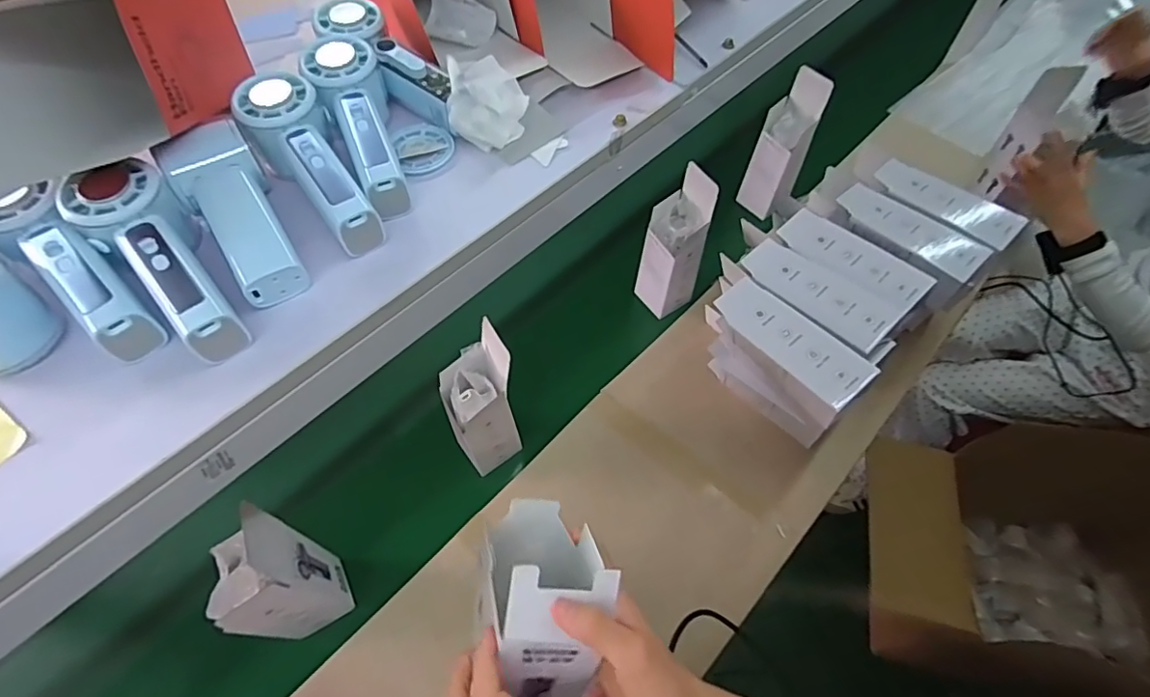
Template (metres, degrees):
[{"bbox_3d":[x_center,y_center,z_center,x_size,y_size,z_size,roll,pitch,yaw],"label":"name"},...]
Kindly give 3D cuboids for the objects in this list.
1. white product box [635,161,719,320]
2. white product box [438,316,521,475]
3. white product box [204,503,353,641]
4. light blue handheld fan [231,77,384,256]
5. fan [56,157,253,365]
[{"bbox_3d":[0.155,-0.149,0.855,0.079,0.232,0.087,-28,62,-17],"label":"white product box"},{"bbox_3d":[-0.122,0.074,0.717,0.092,0.217,0.084,-25,61,-15],"label":"white product box"},{"bbox_3d":[-0.328,0.259,0.605,0.080,0.224,0.082,-31,62,-18],"label":"white product box"},{"bbox_3d":[-0.188,-0.129,0.405,0.055,0.046,0.162,-33,75,-19],"label":"light blue handheld fan"},{"bbox_3d":[-0.268,-0.052,0.359,0.058,0.052,0.157,-35,76,-20],"label":"fan"}]

